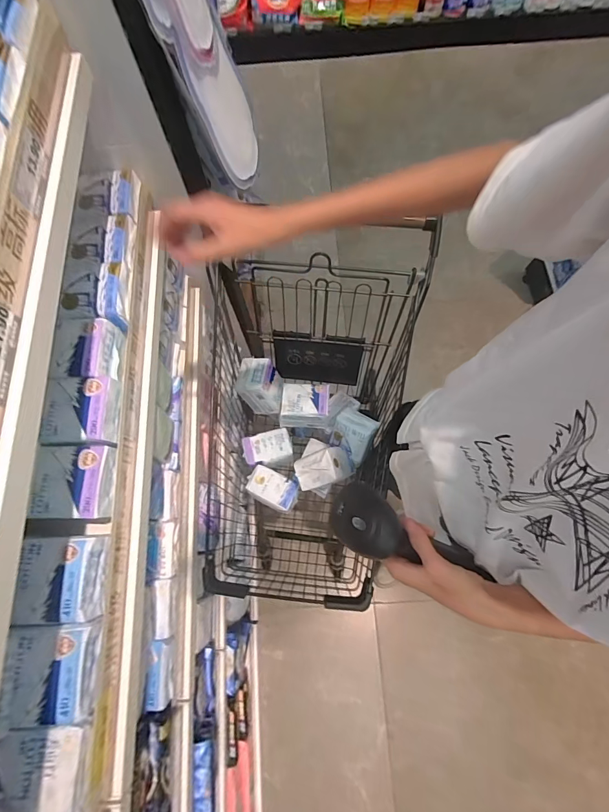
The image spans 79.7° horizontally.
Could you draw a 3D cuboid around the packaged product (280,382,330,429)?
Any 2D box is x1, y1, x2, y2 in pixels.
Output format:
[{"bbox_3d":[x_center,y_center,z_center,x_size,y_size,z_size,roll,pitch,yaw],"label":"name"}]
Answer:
[{"bbox_3d":[0.000,-0.005,0.933,0.120,0.066,0.102,1,73,2],"label":"packaged product"}]

